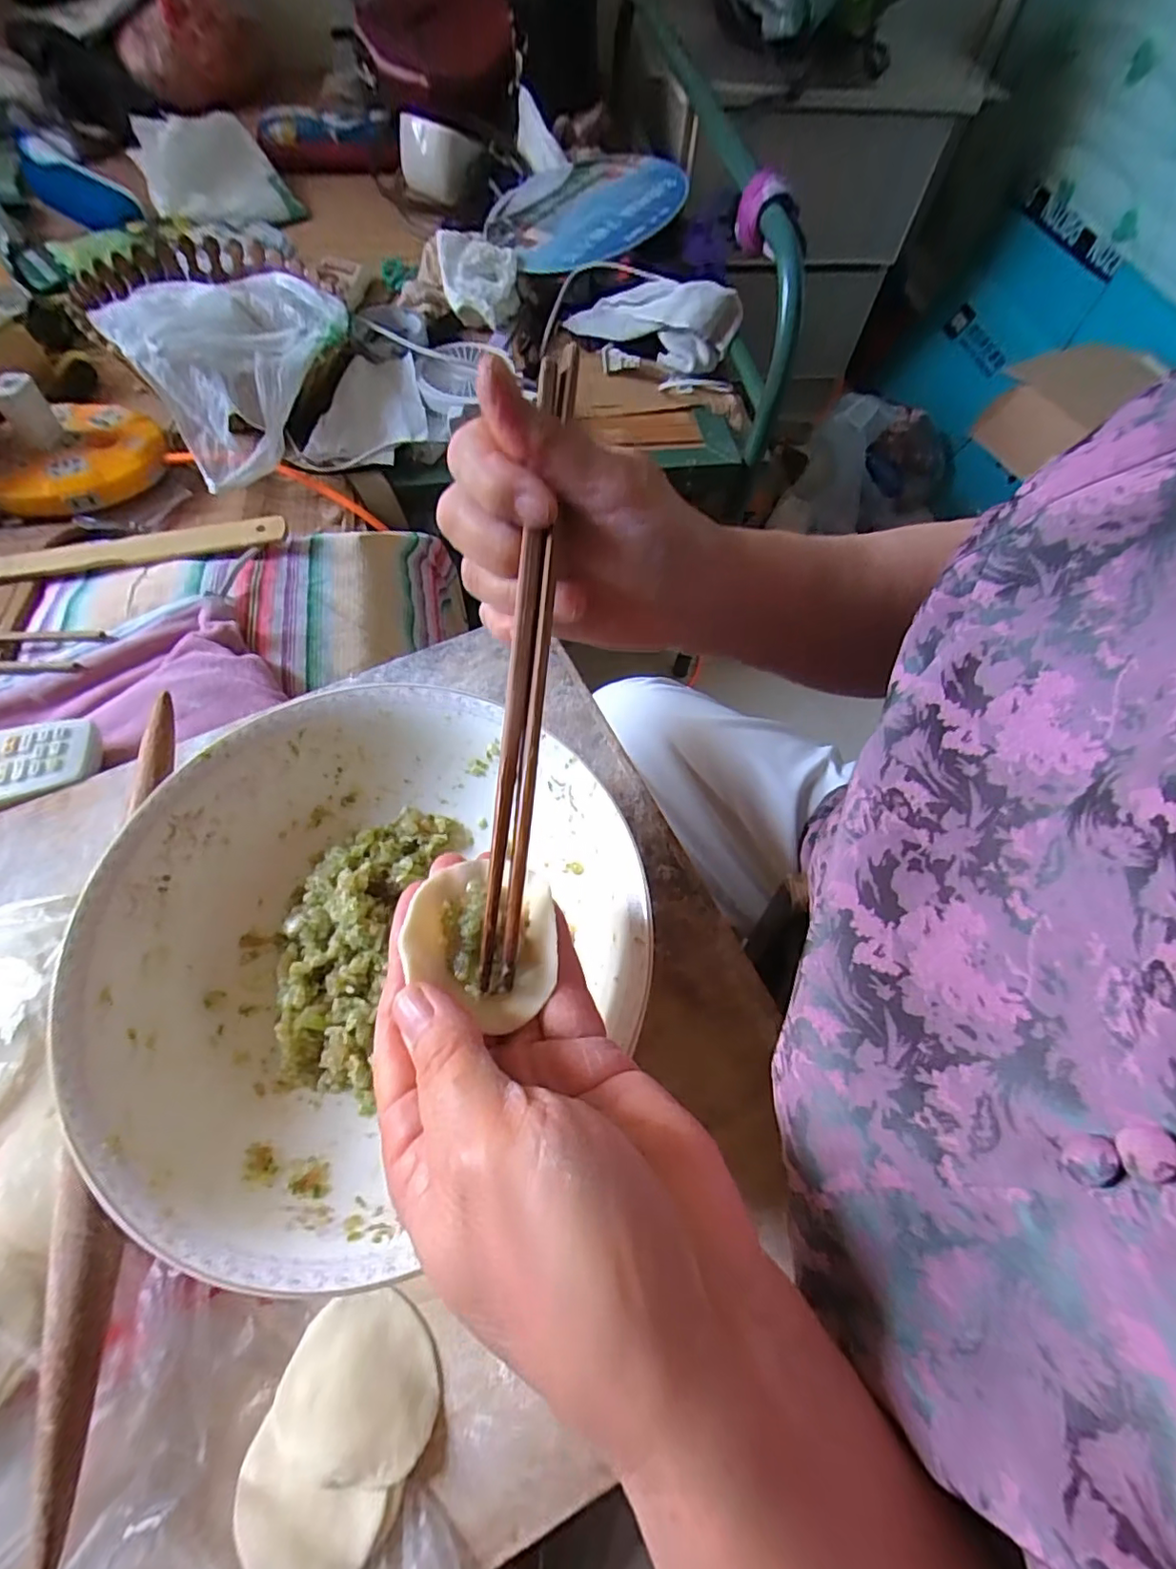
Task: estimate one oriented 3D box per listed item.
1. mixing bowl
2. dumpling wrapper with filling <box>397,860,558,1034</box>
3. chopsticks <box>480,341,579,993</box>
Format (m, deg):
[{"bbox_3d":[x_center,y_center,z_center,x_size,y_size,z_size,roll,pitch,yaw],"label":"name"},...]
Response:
[{"bbox_3d":[-0.094,0.065,0.263,0.208,0.079,0.213,-1,63,3],"label":"mixing bowl"},{"bbox_3d":[-0.033,0.049,0.191,0.044,0.018,0.050,7,64,7],"label":"dumpling wrapper with filling"},{"bbox_3d":[-0.020,-0.050,0.212,0.014,0.021,0.235,4,80,5],"label":"chopsticks"}]

